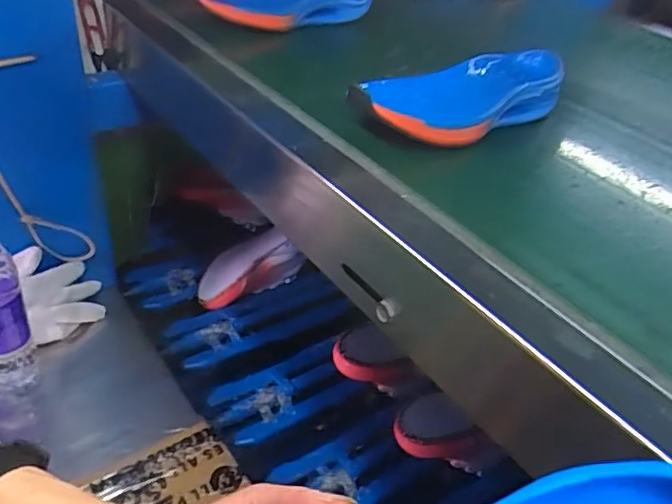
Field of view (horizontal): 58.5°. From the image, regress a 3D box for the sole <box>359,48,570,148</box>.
[{"bbox_3d":[0.117,-0.141,0.540,0.221,0.041,0.088,-21,43,-31],"label":"sole"}]

